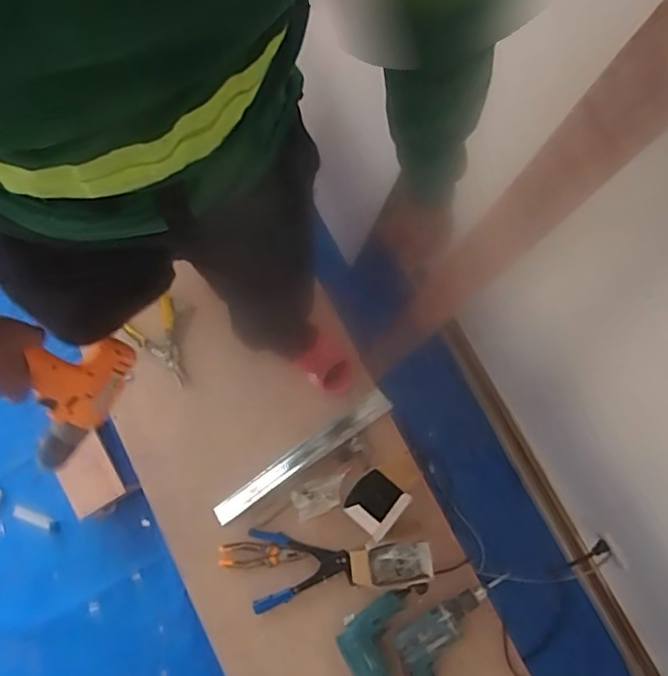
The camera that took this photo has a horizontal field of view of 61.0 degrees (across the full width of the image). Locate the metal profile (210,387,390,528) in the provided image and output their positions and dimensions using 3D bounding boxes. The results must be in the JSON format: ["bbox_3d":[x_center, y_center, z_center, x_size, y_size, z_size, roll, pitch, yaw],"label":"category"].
[{"bbox_3d":[-0.073,0.282,1.367,0.480,0.032,0.054,-35,80,-6],"label":"metal profile"}]

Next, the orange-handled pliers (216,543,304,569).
[{"bbox_3d":[-0.165,0.501,1.302,0.194,0.013,0.051,1,79,1],"label":"orange-handled pliers"}]

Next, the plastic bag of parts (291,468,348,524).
[{"bbox_3d":[-0.028,0.367,1.324,0.140,0.013,0.075,-21,79,-3],"label":"plastic bag of parts"}]

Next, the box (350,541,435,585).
[{"bbox_3d":[0.123,0.500,1.261,0.176,0.062,0.088,0,79,1],"label":"box"}]

